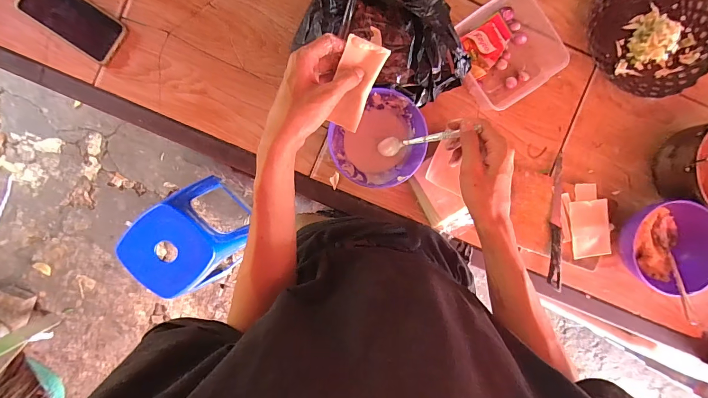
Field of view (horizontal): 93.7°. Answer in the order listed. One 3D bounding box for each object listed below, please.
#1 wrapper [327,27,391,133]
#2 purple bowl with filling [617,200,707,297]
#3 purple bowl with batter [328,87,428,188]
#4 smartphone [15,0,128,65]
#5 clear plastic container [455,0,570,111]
[{"bbox_3d":[0.005,-0.141,0.400,0.050,0.007,0.115,16,112,-2],"label":"wrapper"},{"bbox_3d":[0.515,0.078,0.564,0.137,0.084,0.146,0,94,-1],"label":"purple bowl with filling"},{"bbox_3d":[0.042,-0.091,0.548,0.148,0.071,0.136,0,92,-1],"label":"purple bowl with batter"},{"bbox_3d":[-0.479,-0.308,0.563,0.176,0.008,0.080,34,91,-2],"label":"smartphone"},{"bbox_3d":[0.259,-0.253,0.566,0.154,0.050,0.159,-34,92,0],"label":"clear plastic container"}]

